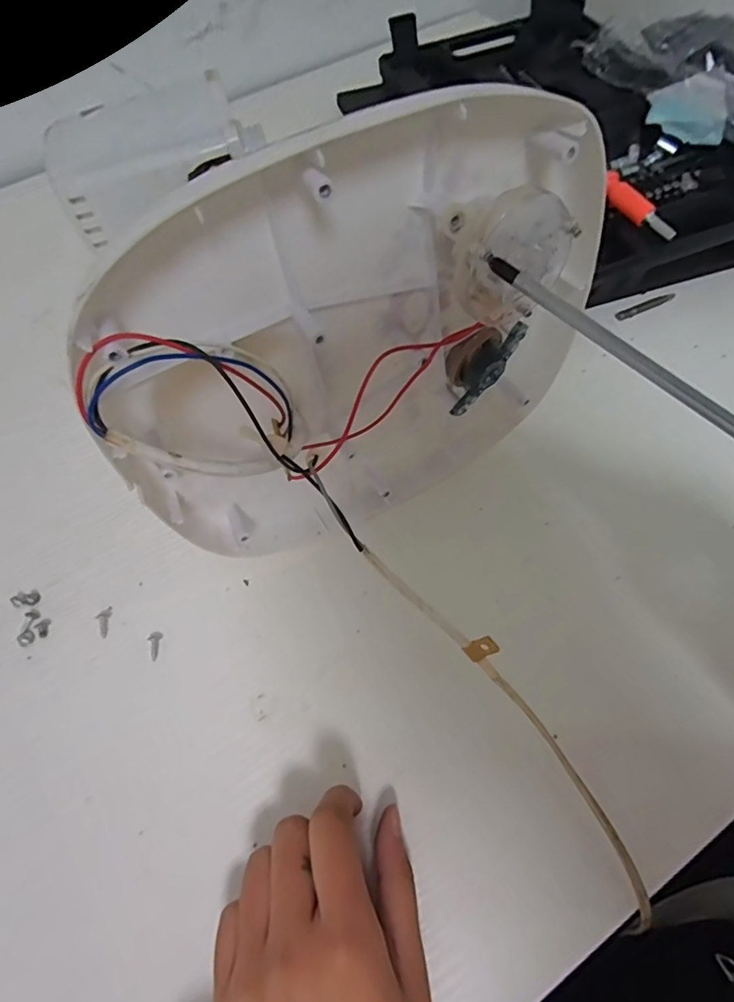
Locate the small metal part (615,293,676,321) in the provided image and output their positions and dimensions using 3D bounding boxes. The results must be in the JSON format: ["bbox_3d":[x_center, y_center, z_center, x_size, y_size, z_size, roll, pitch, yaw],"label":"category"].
[{"bbox_3d":[0.204,-0.143,0.365,0.048,0.005,0.008,-22,66,-8],"label":"small metal part"}]

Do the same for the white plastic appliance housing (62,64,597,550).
[{"bbox_3d":[-0.001,-0.061,0.237,0.224,0.182,0.078,-33,68,-13],"label":"white plastic appliance housing"}]

